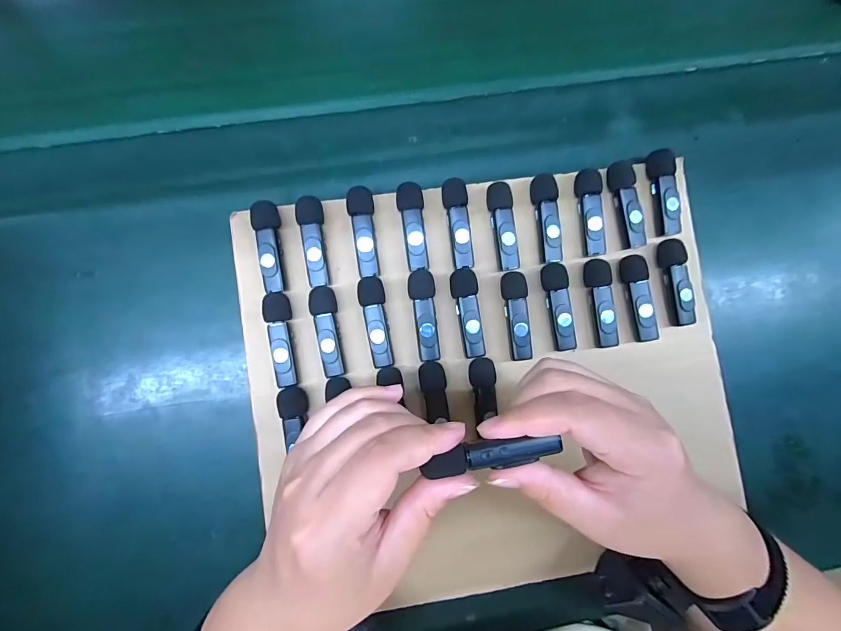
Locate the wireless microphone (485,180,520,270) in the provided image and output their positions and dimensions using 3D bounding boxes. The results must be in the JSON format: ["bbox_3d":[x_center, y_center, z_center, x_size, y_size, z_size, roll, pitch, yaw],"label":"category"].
[{"bbox_3d":[0.062,-0.066,0.300,0.018,0.016,0.064,-7,83,-4],"label":"wireless microphone"}]

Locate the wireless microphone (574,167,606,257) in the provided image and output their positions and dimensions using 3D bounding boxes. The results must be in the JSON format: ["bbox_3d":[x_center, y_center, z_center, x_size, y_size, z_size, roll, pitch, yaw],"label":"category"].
[{"bbox_3d":[0.129,-0.078,0.302,0.018,0.011,0.063,-6,83,-4],"label":"wireless microphone"}]

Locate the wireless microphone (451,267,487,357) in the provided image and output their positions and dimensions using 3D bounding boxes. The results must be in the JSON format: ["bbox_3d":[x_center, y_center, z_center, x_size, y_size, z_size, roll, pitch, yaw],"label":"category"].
[{"bbox_3d":[0.034,-0.002,0.296,0.019,0.017,0.065,-6,83,-4],"label":"wireless microphone"}]

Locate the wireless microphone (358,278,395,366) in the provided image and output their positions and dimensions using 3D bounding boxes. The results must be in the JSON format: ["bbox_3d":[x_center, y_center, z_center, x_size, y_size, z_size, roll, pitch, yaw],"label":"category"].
[{"bbox_3d":[-0.032,0.004,0.292,0.018,0.016,0.065,-11,83,-5],"label":"wireless microphone"}]

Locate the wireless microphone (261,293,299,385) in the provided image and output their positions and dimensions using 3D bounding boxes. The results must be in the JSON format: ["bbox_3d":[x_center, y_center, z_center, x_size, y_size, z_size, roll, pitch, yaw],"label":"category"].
[{"bbox_3d":[-0.099,0.017,0.287,0.018,0.016,0.066,-7,83,-4],"label":"wireless microphone"}]

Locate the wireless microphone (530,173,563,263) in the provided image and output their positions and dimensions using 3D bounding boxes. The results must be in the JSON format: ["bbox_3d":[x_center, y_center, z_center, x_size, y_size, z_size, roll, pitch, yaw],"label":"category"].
[{"bbox_3d":[0.094,-0.072,0.301,0.018,0.012,0.065,-4,83,-4],"label":"wireless microphone"}]

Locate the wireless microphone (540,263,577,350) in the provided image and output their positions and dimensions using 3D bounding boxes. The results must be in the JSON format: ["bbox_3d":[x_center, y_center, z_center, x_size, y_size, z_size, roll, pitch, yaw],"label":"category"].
[{"bbox_3d":[0.103,-0.007,0.299,0.017,0.015,0.063,-10,83,-5],"label":"wireless microphone"}]

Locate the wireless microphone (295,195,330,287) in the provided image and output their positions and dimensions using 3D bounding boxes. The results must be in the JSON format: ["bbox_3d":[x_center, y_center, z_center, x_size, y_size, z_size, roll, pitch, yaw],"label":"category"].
[{"bbox_3d":[-0.077,-0.053,0.288,0.018,0.012,0.064,-7,83,-4],"label":"wireless microphone"}]

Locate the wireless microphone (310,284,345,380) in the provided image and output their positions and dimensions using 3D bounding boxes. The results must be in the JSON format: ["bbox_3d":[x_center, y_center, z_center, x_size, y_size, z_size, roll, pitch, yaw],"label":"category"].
[{"bbox_3d":[-0.067,0.011,0.289,0.018,0.017,0.064,-7,83,-4],"label":"wireless microphone"}]

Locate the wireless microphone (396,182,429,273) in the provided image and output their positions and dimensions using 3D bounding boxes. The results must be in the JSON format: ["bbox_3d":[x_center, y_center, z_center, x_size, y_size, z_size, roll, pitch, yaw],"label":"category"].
[{"bbox_3d":[-0.006,-0.065,0.294,0.019,0.011,0.063,-4,83,-4],"label":"wireless microphone"}]

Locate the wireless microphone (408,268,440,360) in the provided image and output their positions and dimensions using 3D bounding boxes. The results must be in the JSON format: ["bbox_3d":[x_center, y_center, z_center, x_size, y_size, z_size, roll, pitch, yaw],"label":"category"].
[{"bbox_3d":[0.003,-0.001,0.295,0.018,0.016,0.066,-6,83,-4],"label":"wireless microphone"}]

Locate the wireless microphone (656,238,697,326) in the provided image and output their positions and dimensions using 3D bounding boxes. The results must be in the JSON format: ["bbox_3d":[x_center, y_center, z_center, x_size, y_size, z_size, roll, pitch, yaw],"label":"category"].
[{"bbox_3d":[0.194,-0.025,0.305,0.017,0.016,0.064,-13,83,-5],"label":"wireless microphone"}]

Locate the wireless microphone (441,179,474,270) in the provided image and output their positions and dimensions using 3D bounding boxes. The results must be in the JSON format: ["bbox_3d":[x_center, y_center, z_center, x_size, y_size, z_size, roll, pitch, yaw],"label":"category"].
[{"bbox_3d":[0.028,-0.068,0.299,0.017,0.017,0.065,-6,83,-4],"label":"wireless microphone"}]

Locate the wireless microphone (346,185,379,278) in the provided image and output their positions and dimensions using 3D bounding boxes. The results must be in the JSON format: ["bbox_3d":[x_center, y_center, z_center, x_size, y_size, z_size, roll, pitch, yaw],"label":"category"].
[{"bbox_3d":[-0.042,-0.061,0.295,0.018,0.015,0.063,-6,83,-4],"label":"wireless microphone"}]

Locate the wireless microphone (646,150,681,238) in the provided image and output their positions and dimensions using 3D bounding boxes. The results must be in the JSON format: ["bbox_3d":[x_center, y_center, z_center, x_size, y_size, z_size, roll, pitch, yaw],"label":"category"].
[{"bbox_3d":[0.188,-0.094,0.308,0.015,0.016,0.064,-9,83,-5],"label":"wireless microphone"}]

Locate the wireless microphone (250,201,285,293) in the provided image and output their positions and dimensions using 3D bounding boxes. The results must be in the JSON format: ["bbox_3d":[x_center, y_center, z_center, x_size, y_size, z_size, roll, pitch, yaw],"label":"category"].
[{"bbox_3d":[-0.109,-0.049,0.286,0.018,0.014,0.064,-5,83,-4],"label":"wireless microphone"}]

